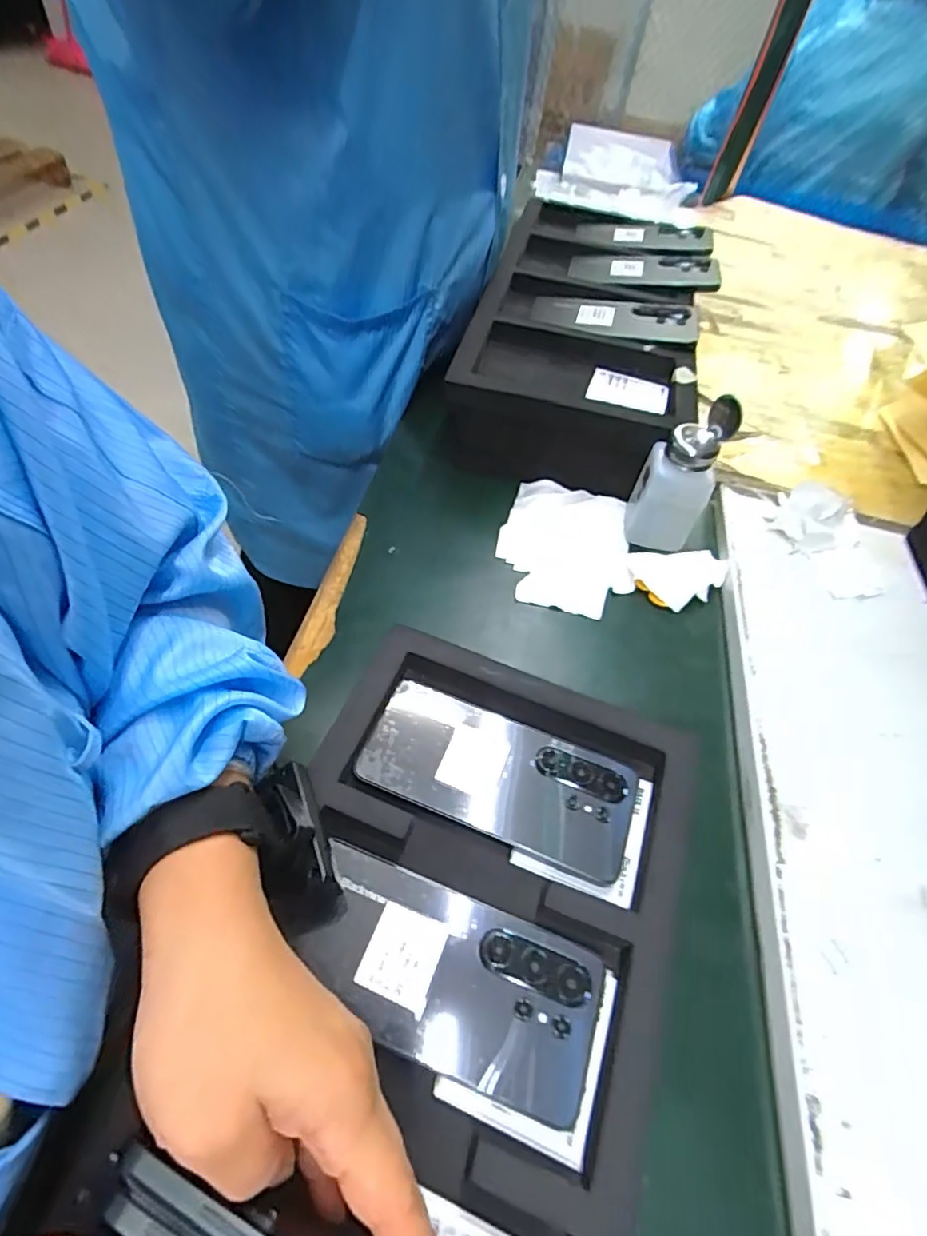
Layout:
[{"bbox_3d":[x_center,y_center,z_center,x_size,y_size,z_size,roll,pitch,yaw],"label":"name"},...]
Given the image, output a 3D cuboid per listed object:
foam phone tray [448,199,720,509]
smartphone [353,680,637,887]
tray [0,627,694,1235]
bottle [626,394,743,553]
[{"bbox_3d":[0.143,-0.319,0.661,0.228,0.101,0.458,14,53,6],"label":"foam phone tray"},{"bbox_3d":[0.022,0.097,0.368,0.167,0.005,0.077,19,54,10],"label":"smartphone"},{"bbox_3d":[-0.036,0.222,0.266,0.225,0.031,0.474,20,54,10],"label":"tray"},{"bbox_3d":[0.179,-0.120,0.491,0.062,0.119,0.055,23,54,12],"label":"bottle"}]

